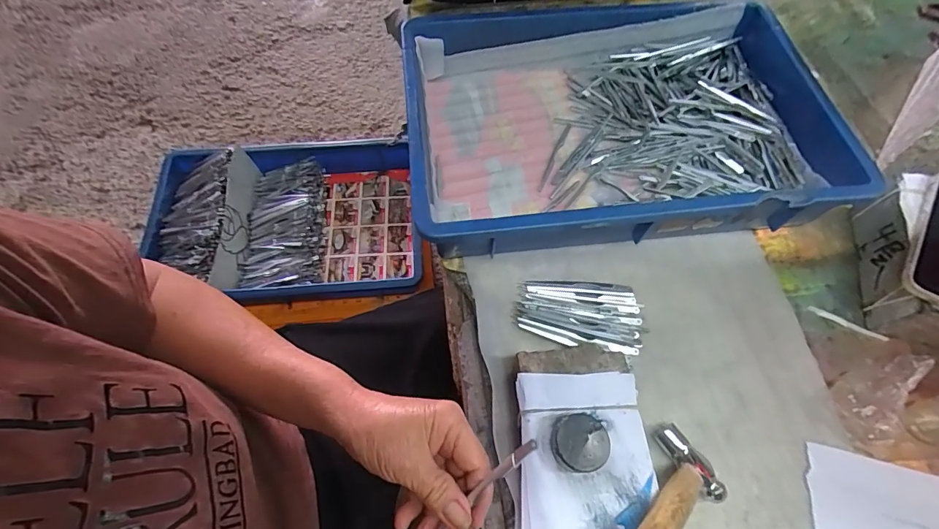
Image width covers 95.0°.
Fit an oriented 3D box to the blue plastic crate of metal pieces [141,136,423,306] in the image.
[{"bbox_3d":[-0.297,-0.069,0.727,0.419,0.115,0.279,-5,64,-3],"label":"blue plastic crate of metal pieces"}]

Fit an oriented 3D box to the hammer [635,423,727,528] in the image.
[{"bbox_3d":[0.131,0.169,0.289,0.151,0.018,0.057,-14,56,-50],"label":"hammer"}]

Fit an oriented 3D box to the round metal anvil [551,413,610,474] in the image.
[{"bbox_3d":[0.080,0.129,0.311,0.038,0.021,0.038,0,64,-1],"label":"round metal anvil"}]

